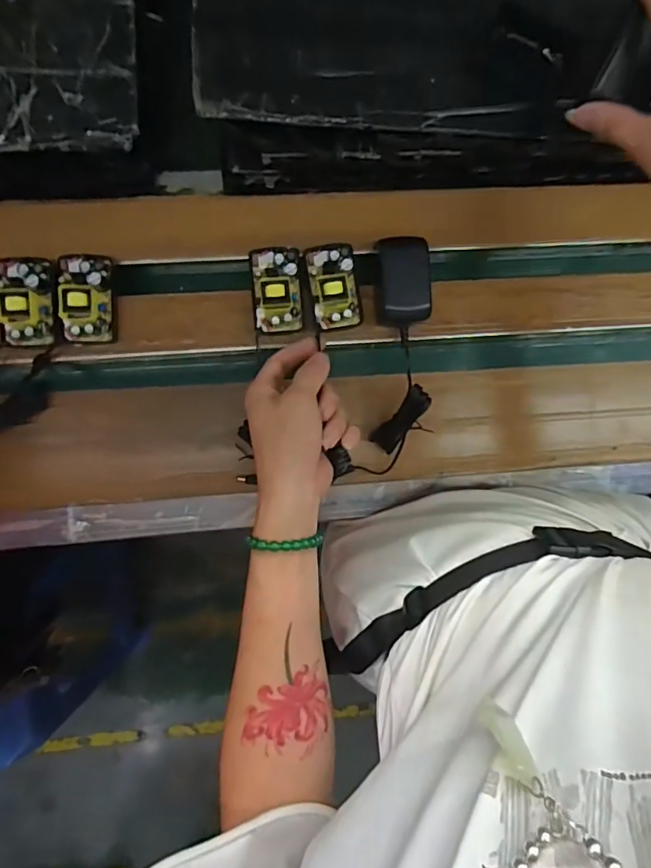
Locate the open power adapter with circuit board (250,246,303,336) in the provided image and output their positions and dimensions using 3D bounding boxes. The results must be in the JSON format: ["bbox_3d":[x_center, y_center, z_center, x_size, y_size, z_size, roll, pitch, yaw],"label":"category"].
[{"bbox_3d":[-0.039,-0.120,0.408,0.041,0.025,0.068,-1,93,-5],"label":"open power adapter with circuit board"}]

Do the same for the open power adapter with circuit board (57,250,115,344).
[{"bbox_3d":[-0.192,-0.110,0.394,0.042,0.018,0.072,-1,93,-5],"label":"open power adapter with circuit board"}]

